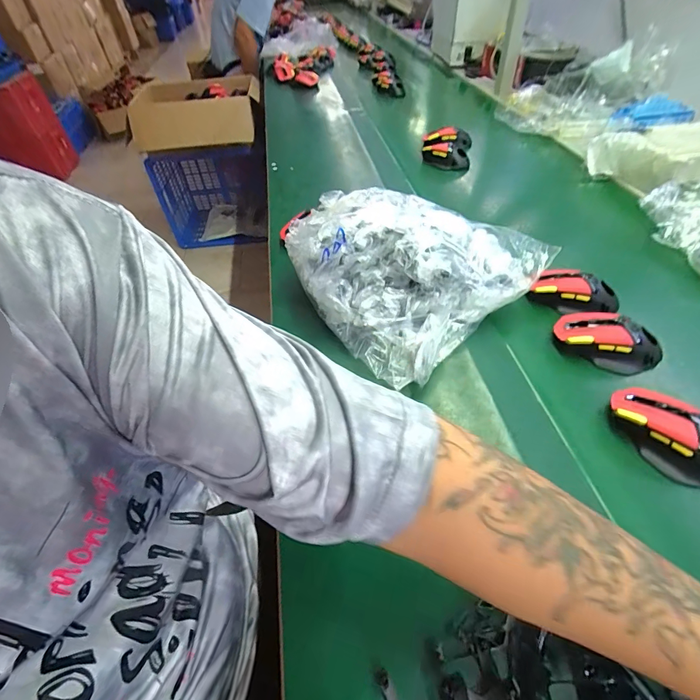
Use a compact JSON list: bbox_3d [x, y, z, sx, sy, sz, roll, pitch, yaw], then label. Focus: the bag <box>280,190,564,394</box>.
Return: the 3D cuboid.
[{"bbox_3d":[0.063,-0.132,0.541,0.262,0.114,0.314,-35,54,-24],"label":"bag"}]

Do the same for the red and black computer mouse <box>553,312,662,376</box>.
[{"bbox_3d":[0.315,-0.013,0.464,0.112,0.039,0.059,21,53,22],"label":"red and black computer mouse"}]

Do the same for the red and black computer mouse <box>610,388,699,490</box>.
[{"bbox_3d":[0.322,0.086,0.377,0.058,0.044,0.116,-36,54,-25],"label":"red and black computer mouse"}]

